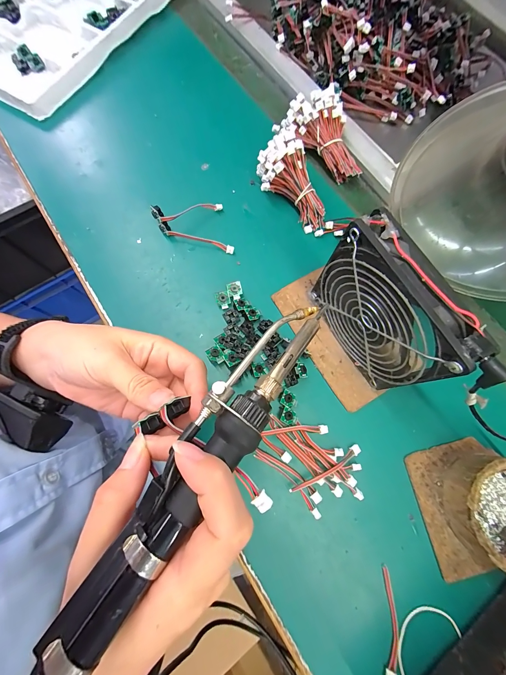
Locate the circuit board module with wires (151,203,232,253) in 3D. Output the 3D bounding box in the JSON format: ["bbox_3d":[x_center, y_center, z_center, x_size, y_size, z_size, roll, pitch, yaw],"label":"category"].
[{"bbox_3d":[-0.066,-0.122,0.301,0.075,0.029,0.065,-13,75,-5],"label":"circuit board module with wires"}]

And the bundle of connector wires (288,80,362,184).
[{"bbox_3d":[0.092,-0.241,0.325,0.053,0.030,0.111,-33,94,-10],"label":"bundle of connector wires"}]

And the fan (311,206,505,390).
[{"bbox_3d":[0.103,-0.013,0.225,0.027,0.128,0.122,-28,77,-9],"label":"fan"}]

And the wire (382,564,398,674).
[{"bbox_3d":[0.112,0.231,0.220,0.011,0.009,0.074,8,74,1],"label":"wire"}]

